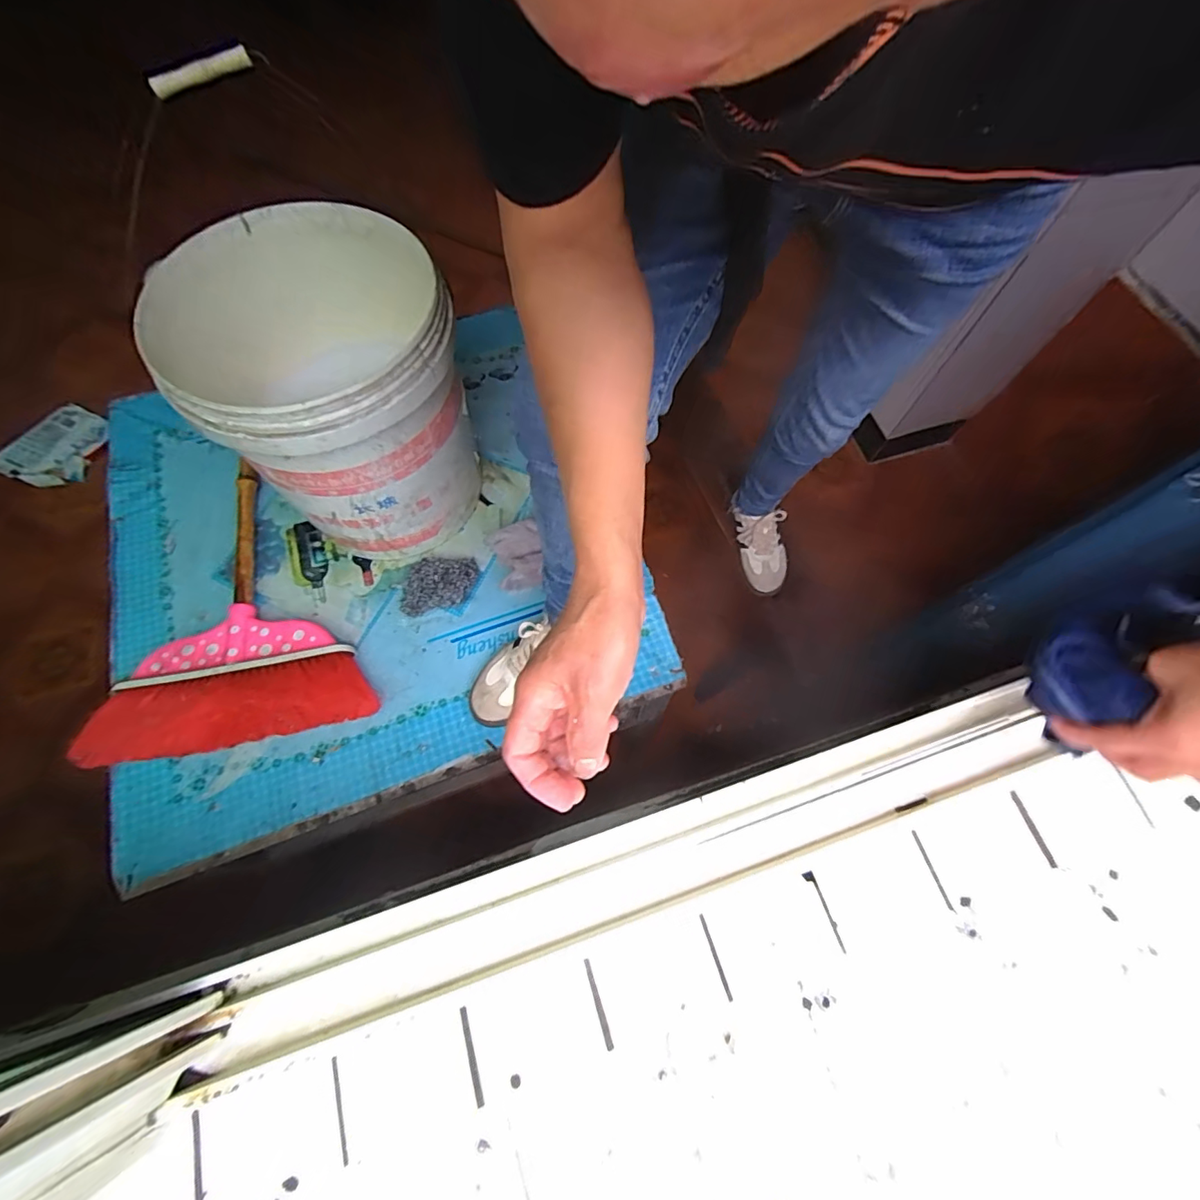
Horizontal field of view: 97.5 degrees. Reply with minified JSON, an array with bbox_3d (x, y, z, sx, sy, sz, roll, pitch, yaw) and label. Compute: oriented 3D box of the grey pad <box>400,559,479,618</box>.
[{"bbox_3d":[-0.224,-0.020,0.733,0.104,0.030,0.075,-11,68,-5],"label":"grey pad"}]

